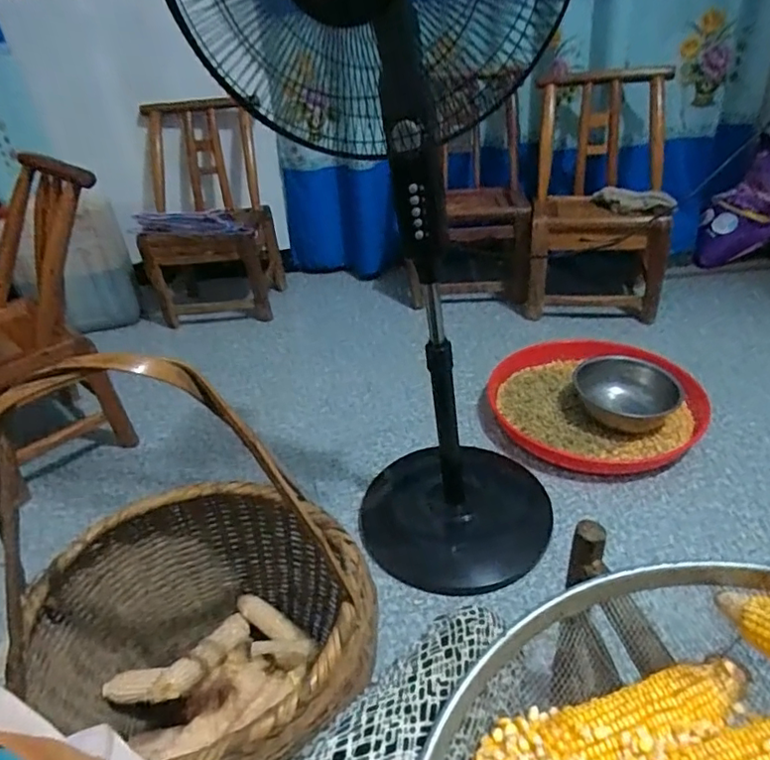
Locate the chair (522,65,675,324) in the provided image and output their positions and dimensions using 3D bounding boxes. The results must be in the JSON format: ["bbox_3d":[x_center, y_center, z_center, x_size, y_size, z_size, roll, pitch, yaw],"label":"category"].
[{"bbox_3d":[0.620,-0.533,1.669,0.375,0.596,0.400,5,36,15],"label":"chair"}]

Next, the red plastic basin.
[{"bbox_3d":[0.463,0.031,1.303,0.397,0.095,0.435,-4,35,3],"label":"red plastic basin"}]

